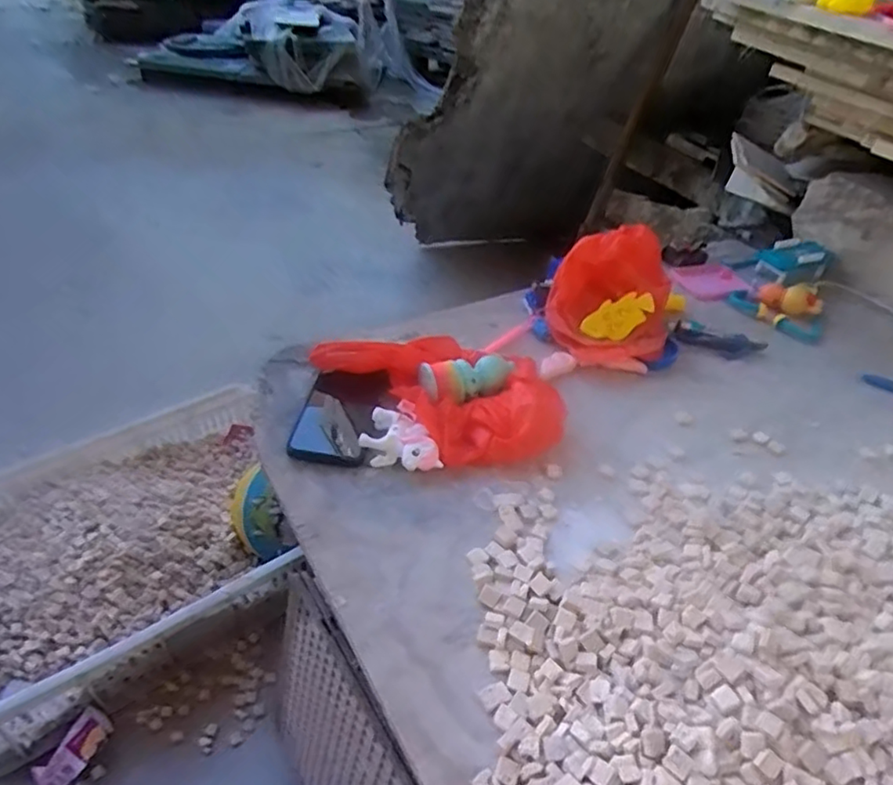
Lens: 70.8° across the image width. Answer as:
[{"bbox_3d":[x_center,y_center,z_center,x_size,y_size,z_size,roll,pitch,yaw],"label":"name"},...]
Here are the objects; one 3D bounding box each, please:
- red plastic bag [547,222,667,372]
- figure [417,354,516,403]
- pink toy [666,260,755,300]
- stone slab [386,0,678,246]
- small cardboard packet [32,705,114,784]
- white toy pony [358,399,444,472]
[{"bbox_3d":[0.223,-0.133,0.835,0.157,0.141,0.150,15,41,11],"label":"red plastic bag"},{"bbox_3d":[0.027,-0.018,0.720,0.118,0.035,0.050,-15,44,-23],"label":"figure"},{"bbox_3d":[0.429,-0.184,1.027,0.106,0.022,0.090,-8,42,-15],"label":"pink toy"},{"bbox_3d":[0.131,-0.554,1.468,0.504,0.976,0.056,-9,75,-10],"label":"stone slab"},{"bbox_3d":[-0.497,0.483,0.839,0.050,0.018,0.104,37,47,-4],"label":"small cardboard packet"},{"bbox_3d":[-0.056,0.051,0.659,0.072,0.032,0.092,-13,43,-21],"label":"white toy pony"}]

